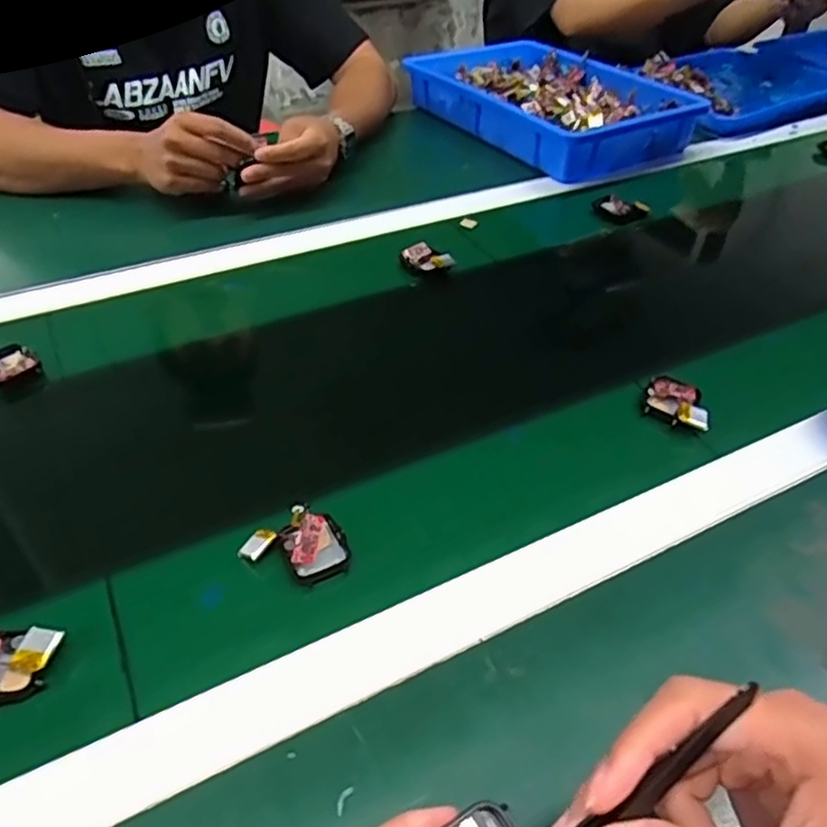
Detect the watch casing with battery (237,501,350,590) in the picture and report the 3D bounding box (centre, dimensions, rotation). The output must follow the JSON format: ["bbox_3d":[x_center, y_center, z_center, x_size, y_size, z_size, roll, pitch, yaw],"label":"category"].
[{"bbox_3d":[-0.070,0.080,0.403,0.058,0.017,0.048,-22,52,-24],"label":"watch casing with battery"}]

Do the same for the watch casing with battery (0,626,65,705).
[{"bbox_3d":[-0.213,0.130,0.348,0.050,0.013,0.038,3,46,-2],"label":"watch casing with battery"}]

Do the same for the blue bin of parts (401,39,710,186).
[{"bbox_3d":[0.176,-0.429,0.918,0.236,0.065,0.362,-23,47,-25],"label":"blue bin of parts"}]

